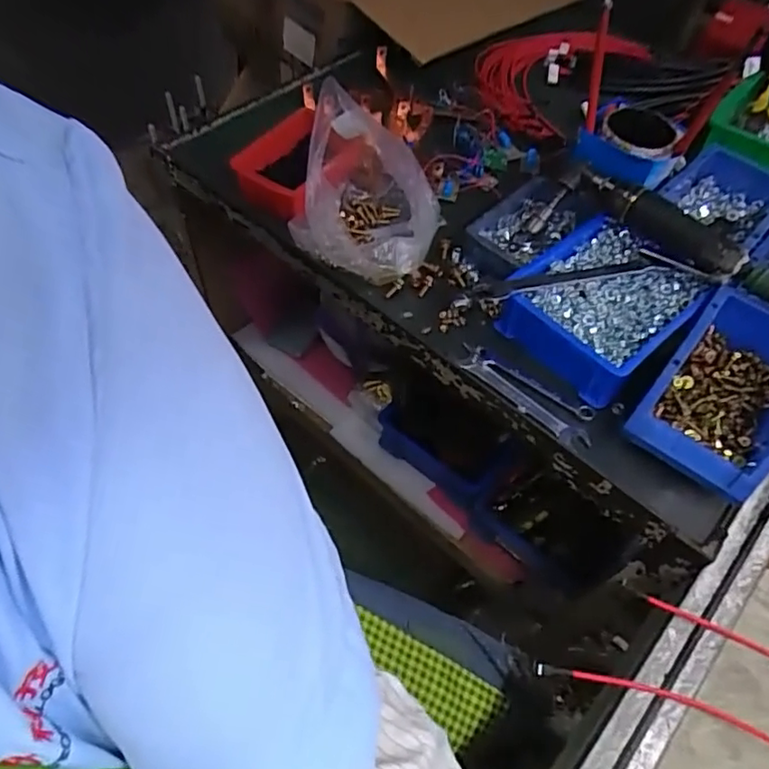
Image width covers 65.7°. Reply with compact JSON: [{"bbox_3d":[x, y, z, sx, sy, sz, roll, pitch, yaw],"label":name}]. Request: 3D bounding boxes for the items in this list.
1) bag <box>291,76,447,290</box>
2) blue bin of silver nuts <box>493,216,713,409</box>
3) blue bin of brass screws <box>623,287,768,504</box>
[{"bbox_3d":[-0.016,-0.211,0.633,0.149,0.155,0.169,14,57,6],"label":"bag"},{"bbox_3d":[0.217,-0.078,0.605,0.172,0.061,0.144,-38,66,-24],"label":"blue bin of silver nuts"},{"bbox_3d":[0.312,0.008,0.555,0.114,0.082,0.173,34,61,17],"label":"blue bin of brass screws"}]

